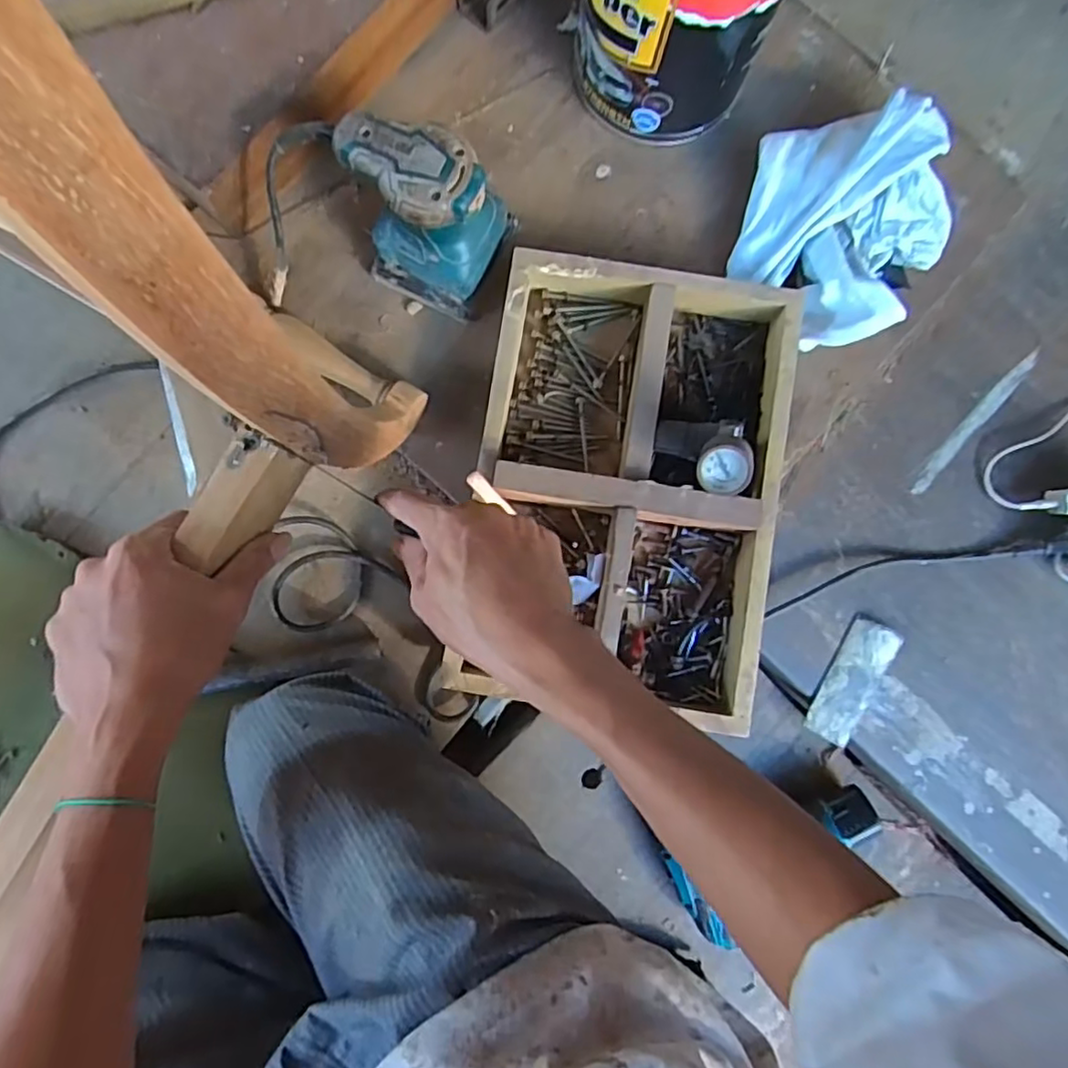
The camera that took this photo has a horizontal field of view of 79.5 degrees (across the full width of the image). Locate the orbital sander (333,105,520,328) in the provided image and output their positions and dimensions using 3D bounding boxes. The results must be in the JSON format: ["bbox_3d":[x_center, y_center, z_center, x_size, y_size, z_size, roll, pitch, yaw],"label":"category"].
[{"bbox_3d":[-0.097,-0.264,0.534,0.131,0.134,0.091,27,86,-1],"label":"orbital sander"}]

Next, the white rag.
[{"bbox_3d":[0.278,-0.274,0.579,0.172,0.071,0.217,14,86,-2],"label":"white rag"}]

